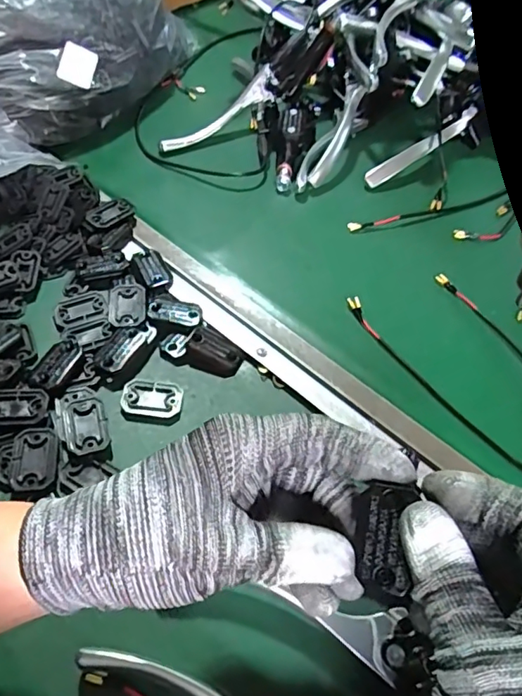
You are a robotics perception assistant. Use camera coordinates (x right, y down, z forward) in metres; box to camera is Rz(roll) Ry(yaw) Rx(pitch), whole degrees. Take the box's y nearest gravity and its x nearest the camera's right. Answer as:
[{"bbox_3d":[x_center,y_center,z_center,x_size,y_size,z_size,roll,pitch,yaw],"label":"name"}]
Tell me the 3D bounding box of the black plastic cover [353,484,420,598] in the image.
[{"bbox_3d":[0.051,0.078,0.224,0.022,0.007,0.041,6,75,0],"label":"black plastic cover"}]

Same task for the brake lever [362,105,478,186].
[{"bbox_3d":[0.163,-0.205,0.552,0.137,0.042,0.014,-29,60,-22],"label":"brake lever"}]

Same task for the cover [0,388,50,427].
[{"bbox_3d":[-0.166,0.041,0.367,0.042,0.007,0.028,-2,54,-5],"label":"cover"}]

